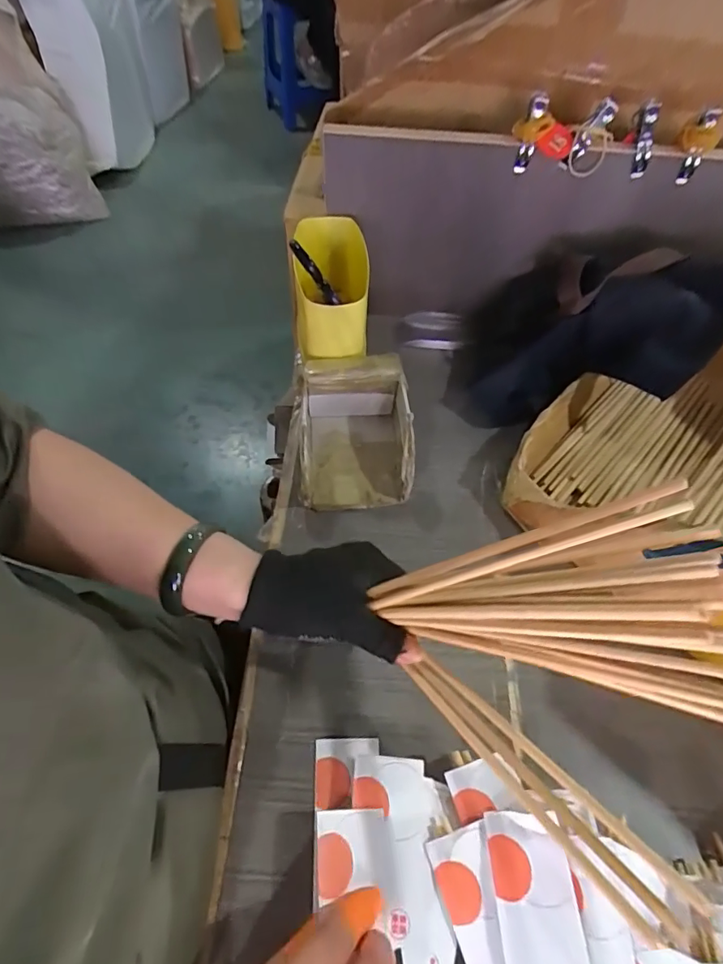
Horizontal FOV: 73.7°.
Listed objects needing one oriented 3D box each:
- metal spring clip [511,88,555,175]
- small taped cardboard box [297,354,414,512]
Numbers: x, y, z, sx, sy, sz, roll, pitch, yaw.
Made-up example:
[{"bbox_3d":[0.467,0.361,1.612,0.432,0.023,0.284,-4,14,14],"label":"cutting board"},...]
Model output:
[{"bbox_3d":[0.165,-0.337,0.467,0.034,0.063,0.013,22,59,12],"label":"metal spring clip"},{"bbox_3d":[-0.009,-0.050,0.475,0.111,0.064,0.142,-2,57,-3],"label":"small taped cardboard box"}]

